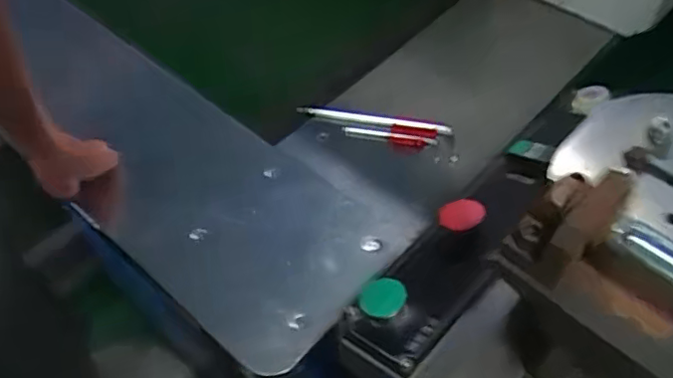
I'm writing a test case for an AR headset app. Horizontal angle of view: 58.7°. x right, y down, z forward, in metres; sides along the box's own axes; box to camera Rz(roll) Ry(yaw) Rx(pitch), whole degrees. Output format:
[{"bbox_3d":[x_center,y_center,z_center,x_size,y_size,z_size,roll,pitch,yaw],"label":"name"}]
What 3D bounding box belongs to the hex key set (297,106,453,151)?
[{"bbox_3d":[0.045,-0.085,0.820,0.210,0.018,0.047,12,57,11],"label":"hex key set"}]

